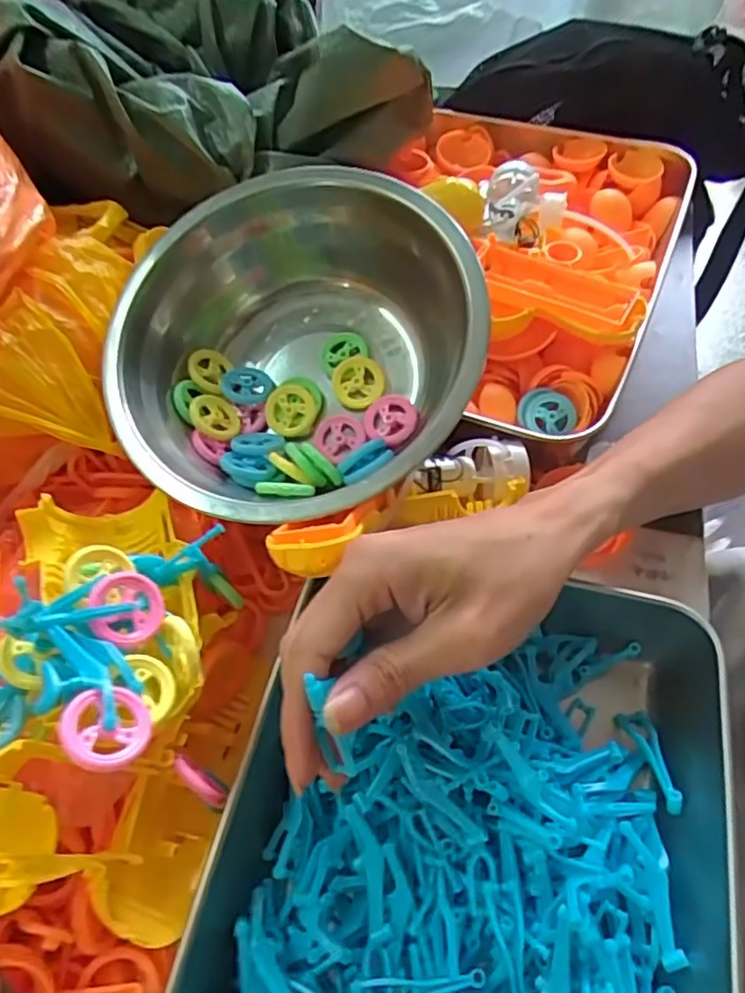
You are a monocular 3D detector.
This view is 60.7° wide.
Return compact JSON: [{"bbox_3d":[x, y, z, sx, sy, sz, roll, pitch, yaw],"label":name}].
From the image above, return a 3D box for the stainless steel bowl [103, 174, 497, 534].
[{"bbox_3d":[-0.041,-0.075,0.343,0.189,0.093,0.189,0,73,1],"label":"stainless steel bowl"}]

